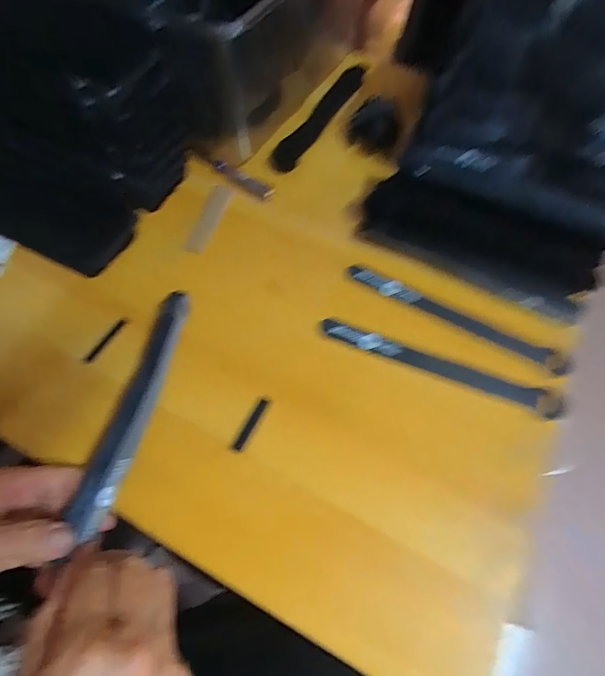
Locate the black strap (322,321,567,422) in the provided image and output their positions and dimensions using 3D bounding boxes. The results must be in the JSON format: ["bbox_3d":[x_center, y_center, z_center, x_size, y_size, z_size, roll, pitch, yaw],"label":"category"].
[{"bbox_3d":[0.111,0.024,0.323,0.200,0.012,0.022,19,65,8],"label":"black strap"}]

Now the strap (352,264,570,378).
[{"bbox_3d":[0.138,-0.021,0.346,0.205,0.010,0.020,26,66,11],"label":"strap"}]

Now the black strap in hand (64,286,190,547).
[{"bbox_3d":[-0.119,0.043,0.278,0.023,0.015,0.179,12,63,4],"label":"black strap in hand"}]

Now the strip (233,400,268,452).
[{"bbox_3d":[-0.039,0.067,0.298,0.008,0.004,0.044,24,66,10],"label":"strip"}]

